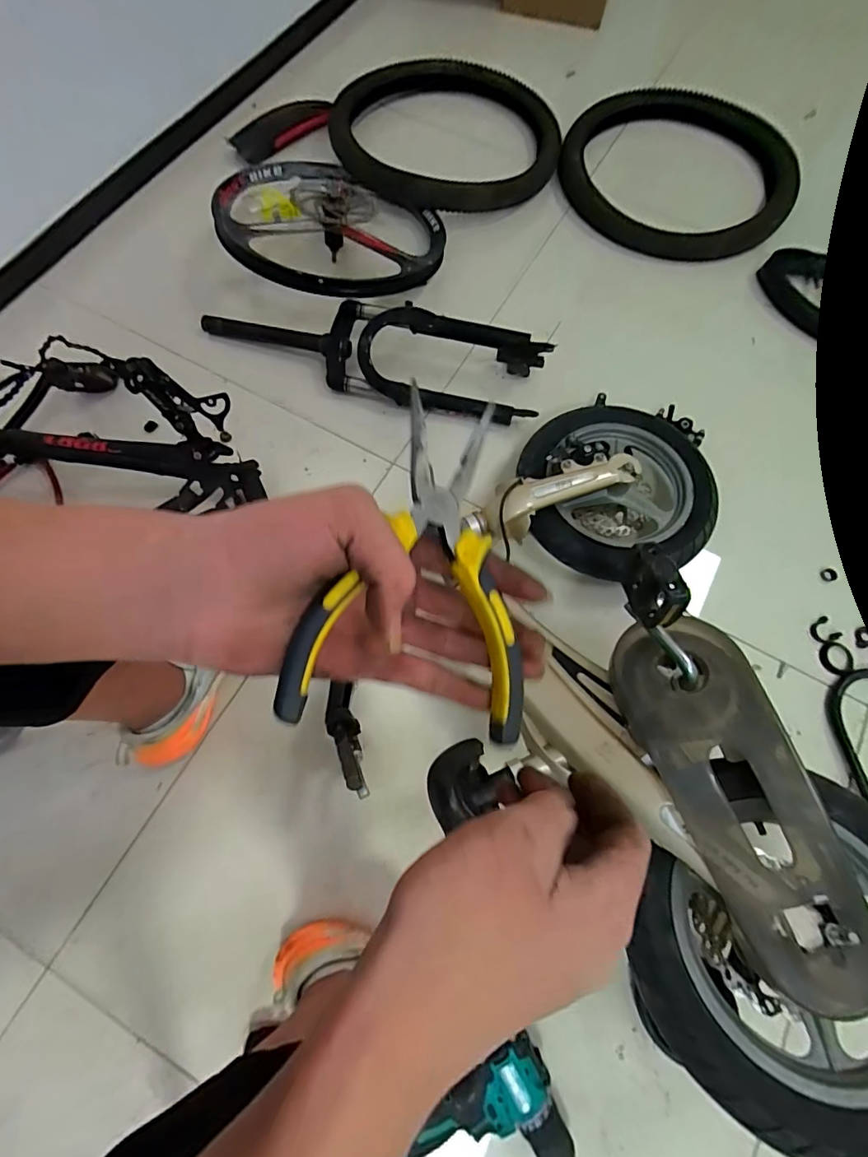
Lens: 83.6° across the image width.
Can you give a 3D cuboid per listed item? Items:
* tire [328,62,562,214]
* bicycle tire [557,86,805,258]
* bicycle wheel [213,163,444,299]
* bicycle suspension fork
[{"bbox_3d":[0.036,-0.958,1.052,0.508,0.075,0.439,-19,71,-7],"label":"tire"},{"bbox_3d":[0.532,-0.908,1.063,0.486,0.036,0.518,14,71,5],"label":"bicycle tire"},{"bbox_3d":[-0.192,-0.629,0.881,0.387,0.090,0.387,6,61,-11],"label":"bicycle wheel"},{"bbox_3d":[-0.112,-0.394,0.824,0.599,0.078,0.148,14,71,5],"label":"bicycle suspension fork"}]

